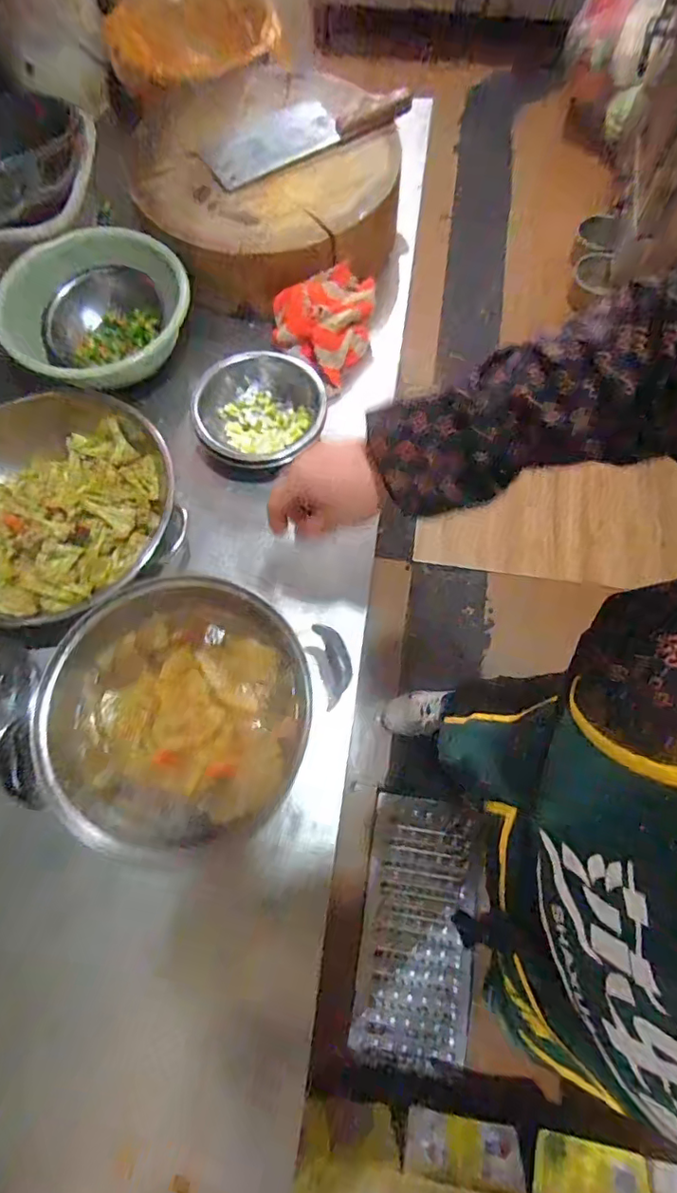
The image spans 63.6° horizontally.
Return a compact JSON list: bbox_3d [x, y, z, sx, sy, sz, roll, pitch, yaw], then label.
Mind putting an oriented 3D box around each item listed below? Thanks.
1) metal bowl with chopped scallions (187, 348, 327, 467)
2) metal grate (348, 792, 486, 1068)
[{"bbox_3d":[-0.097,-0.236,0.688,0.156,0.064,0.158,0,71,-1],"label":"metal bowl with chopped scallions"},{"bbox_3d":[0.179,0.711,1.195,0.240,0.045,0.496,9,71,2],"label":"metal grate"}]

